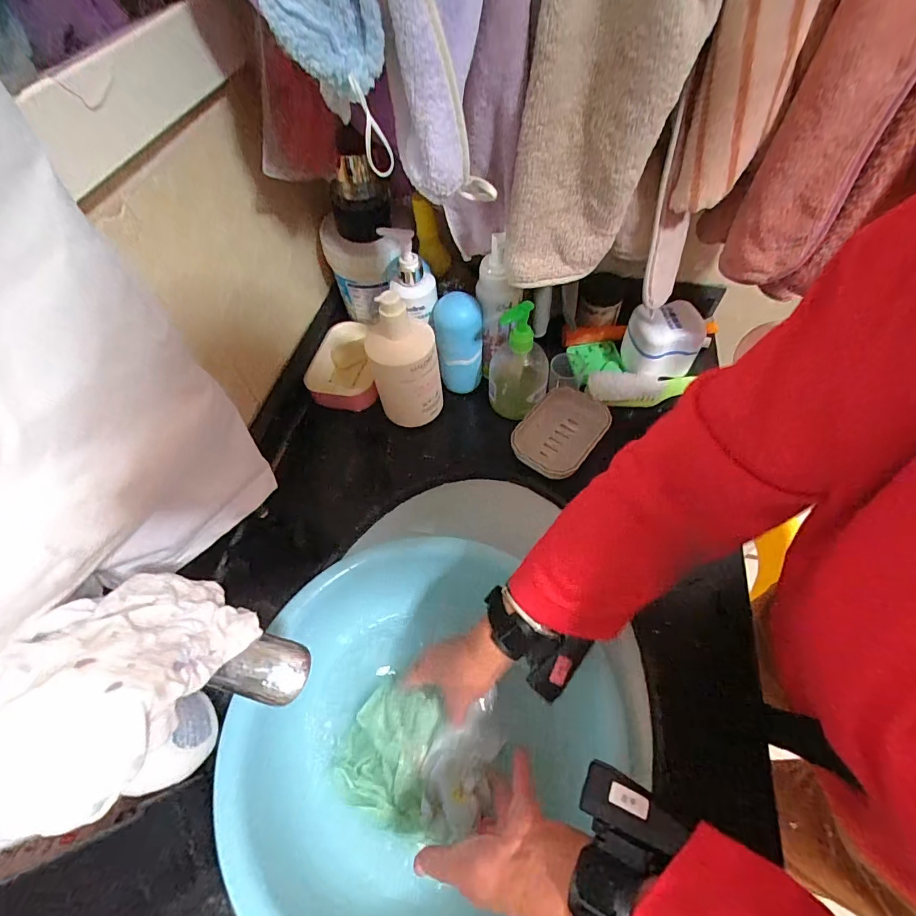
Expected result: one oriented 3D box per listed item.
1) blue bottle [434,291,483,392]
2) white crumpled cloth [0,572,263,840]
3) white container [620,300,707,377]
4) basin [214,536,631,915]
[{"bbox_3d":[0.002,-0.136,0.530,0.053,0.120,0.042,-9,57,-2],"label":"blue bottle"},{"bbox_3d":[-0.188,0.127,0.252,0.089,0.095,0.126,5,58,7],"label":"white crumpled cloth"},{"bbox_3d":[0.250,-0.143,0.539,0.085,0.068,0.067,3,58,6],"label":"white container"},{"bbox_3d":[-0.035,0.248,0.429,0.320,0.120,0.330,-2,57,3],"label":"basin"}]

